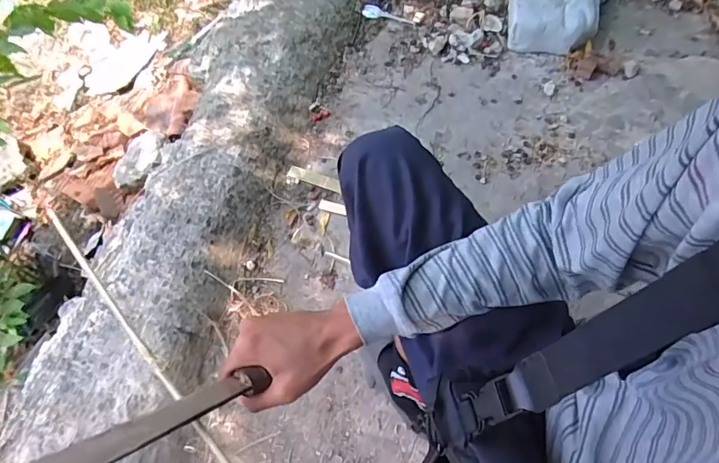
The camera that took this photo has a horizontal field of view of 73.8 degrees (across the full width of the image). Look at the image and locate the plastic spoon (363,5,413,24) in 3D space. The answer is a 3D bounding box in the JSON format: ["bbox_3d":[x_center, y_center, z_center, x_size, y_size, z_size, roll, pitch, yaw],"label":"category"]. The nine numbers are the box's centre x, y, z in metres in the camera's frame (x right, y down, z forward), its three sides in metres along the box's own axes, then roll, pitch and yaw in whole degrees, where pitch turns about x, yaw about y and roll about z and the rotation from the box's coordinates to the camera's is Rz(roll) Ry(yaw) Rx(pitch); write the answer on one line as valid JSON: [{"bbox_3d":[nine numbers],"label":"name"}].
[{"bbox_3d":[0.080,-0.608,1.352,0.145,0.020,0.039,18,64,8],"label":"plastic spoon"}]

